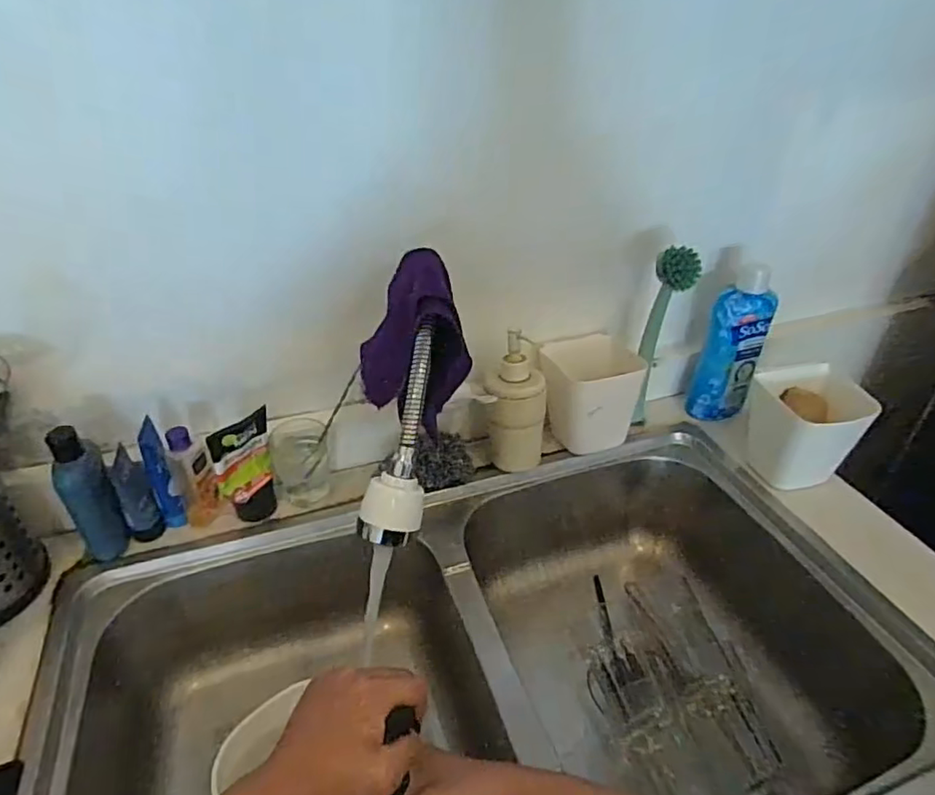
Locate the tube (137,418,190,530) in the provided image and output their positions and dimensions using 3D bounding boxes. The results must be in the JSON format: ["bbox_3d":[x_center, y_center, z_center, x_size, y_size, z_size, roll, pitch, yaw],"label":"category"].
[{"bbox_3d":[-0.338,0.087,0.642,0.023,0.130,0.033,-21,41,-29],"label":"tube"}]

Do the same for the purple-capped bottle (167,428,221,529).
[{"bbox_3d":[-0.309,0.089,0.658,0.040,0.122,0.026,-21,40,-28],"label":"purple-capped bottle"}]

